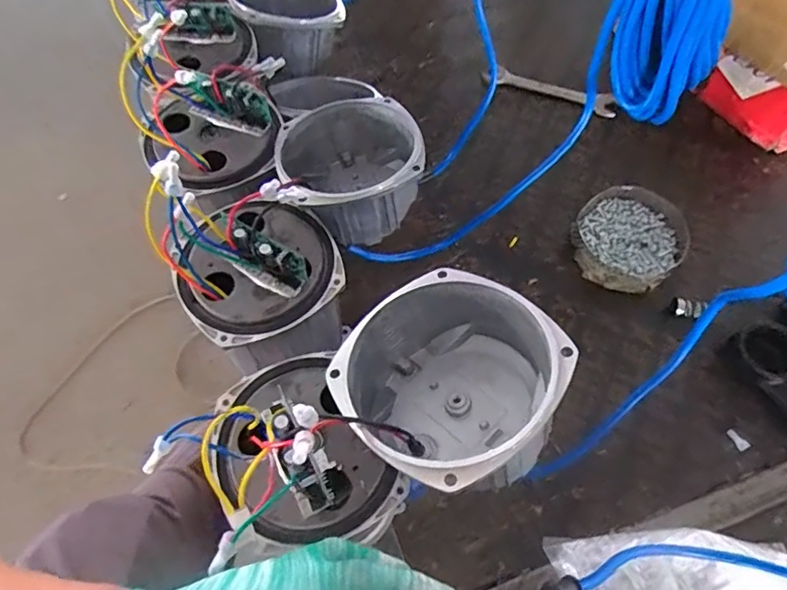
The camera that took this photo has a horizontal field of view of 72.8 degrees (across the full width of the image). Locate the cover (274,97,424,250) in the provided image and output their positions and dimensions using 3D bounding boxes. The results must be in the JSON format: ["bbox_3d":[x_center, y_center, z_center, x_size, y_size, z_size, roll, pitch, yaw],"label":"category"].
[{"bbox_3d":[-0.040,-0.117,0.509,0.129,0.082,0.135,-21,64,-10],"label":"cover"}]

